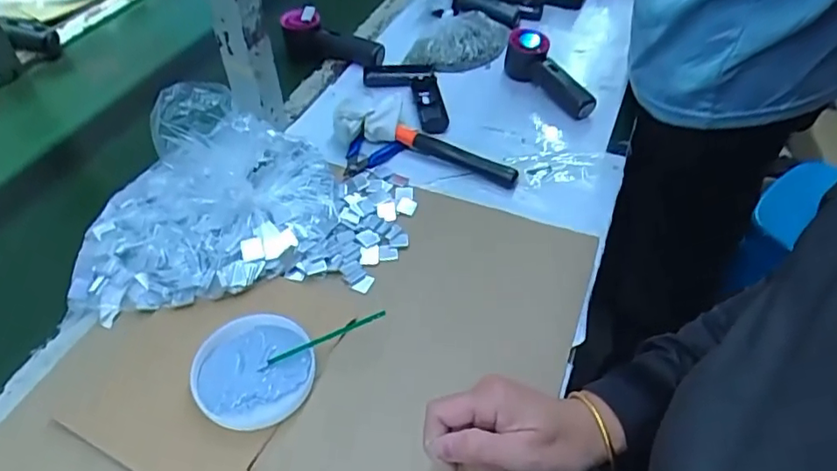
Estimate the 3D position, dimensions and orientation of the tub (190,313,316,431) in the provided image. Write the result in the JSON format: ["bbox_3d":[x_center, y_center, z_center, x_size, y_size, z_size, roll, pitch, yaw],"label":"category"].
[{"bbox_3d":[-0.140,0.118,0.489,0.094,0.028,0.096,0,47,0],"label":"tub"}]

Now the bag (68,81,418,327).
[{"bbox_3d":[-0.173,-0.061,0.568,0.329,0.125,0.231,-4,47,-3],"label":"bag"}]

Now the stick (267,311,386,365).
[{"bbox_3d":[-0.080,0.088,0.492,0.109,0.007,0.005,-23,49,0],"label":"stick"}]

